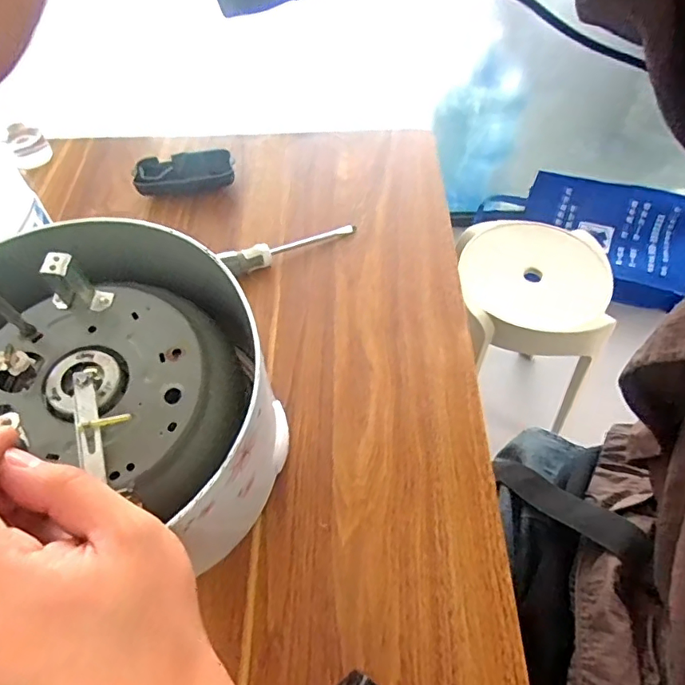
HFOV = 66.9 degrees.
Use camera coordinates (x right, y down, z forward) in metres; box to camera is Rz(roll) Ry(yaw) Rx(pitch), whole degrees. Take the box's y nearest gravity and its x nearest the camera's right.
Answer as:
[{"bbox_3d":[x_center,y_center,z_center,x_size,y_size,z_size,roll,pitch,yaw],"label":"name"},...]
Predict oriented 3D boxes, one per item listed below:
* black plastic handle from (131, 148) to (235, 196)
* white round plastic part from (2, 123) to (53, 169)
[{"bbox_3d":[-0.185,-0.199,0.609,0.115,0.022,0.060,-4,55,-2],"label":"black plastic handle"},{"bbox_3d":[-0.404,-0.252,0.664,0.050,0.032,0.055,-26,58,-17],"label":"white round plastic part"}]

